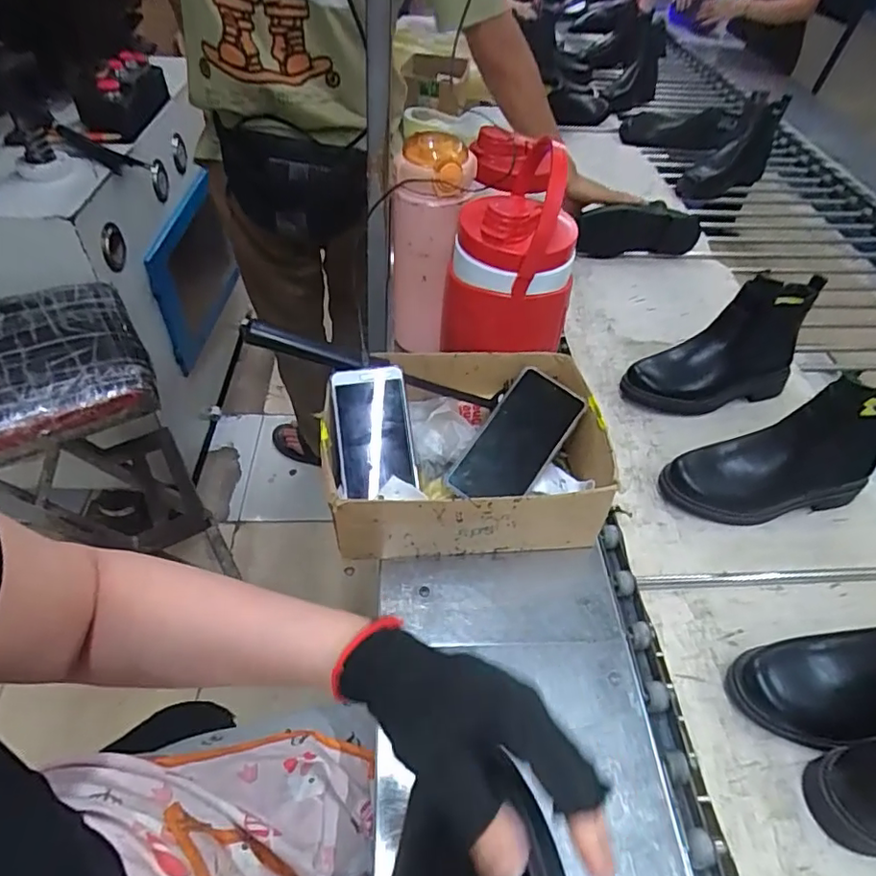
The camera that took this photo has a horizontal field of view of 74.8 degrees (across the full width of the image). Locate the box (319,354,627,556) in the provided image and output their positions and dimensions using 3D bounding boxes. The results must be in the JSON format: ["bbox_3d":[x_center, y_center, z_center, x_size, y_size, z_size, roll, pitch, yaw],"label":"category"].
[{"bbox_3d":[0.025,0.022,0.616,0.277,0.131,0.198,0,48,-5],"label":"box"}]

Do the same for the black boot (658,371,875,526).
[{"bbox_3d":[0.394,0.014,0.641,0.237,0.154,0.084,-5,48,-9],"label":"black boot"}]

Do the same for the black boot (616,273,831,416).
[{"bbox_3d":[0.377,-0.120,0.763,0.232,0.153,0.090,-13,50,-16],"label":"black boot"}]

